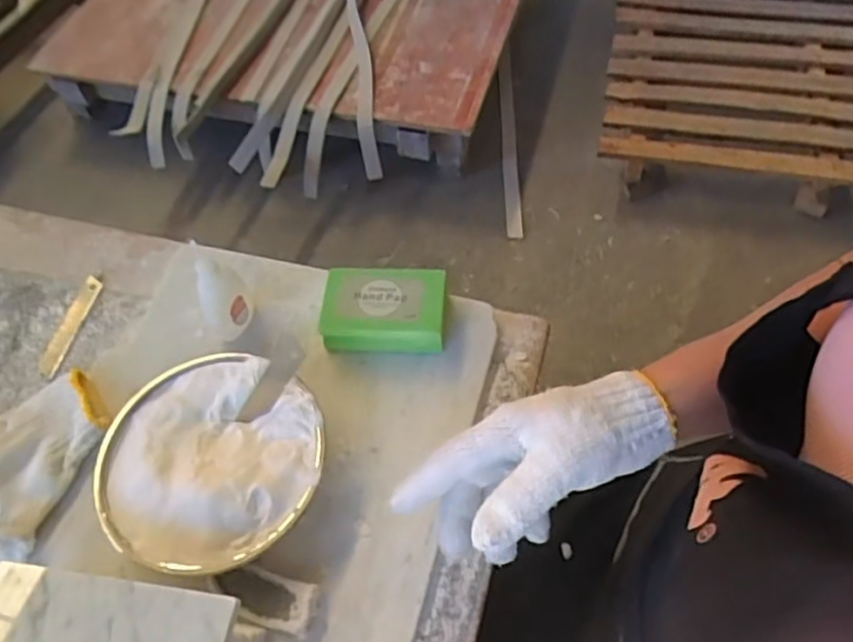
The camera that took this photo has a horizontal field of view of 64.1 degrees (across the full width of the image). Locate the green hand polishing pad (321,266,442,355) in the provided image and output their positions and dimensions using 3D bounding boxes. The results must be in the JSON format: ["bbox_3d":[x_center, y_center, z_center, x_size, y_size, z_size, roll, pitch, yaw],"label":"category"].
[{"bbox_3d":[-0.032,-0.007,0.534,0.091,0.042,0.056,0,57,3],"label":"green hand polishing pad"}]

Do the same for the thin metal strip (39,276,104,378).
[{"bbox_3d":[-0.298,0.003,0.574,0.016,0.004,0.094,13,62,5],"label":"thin metal strip"}]

